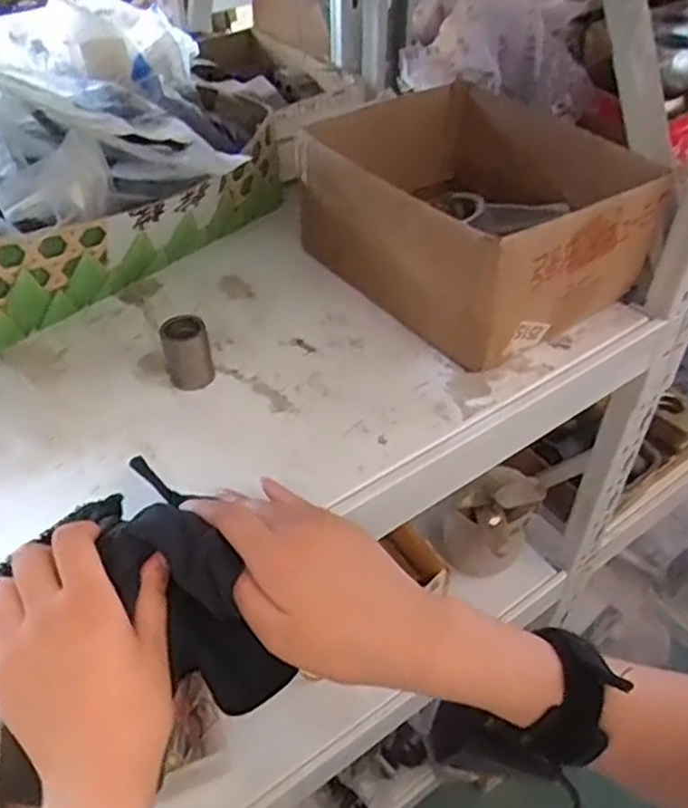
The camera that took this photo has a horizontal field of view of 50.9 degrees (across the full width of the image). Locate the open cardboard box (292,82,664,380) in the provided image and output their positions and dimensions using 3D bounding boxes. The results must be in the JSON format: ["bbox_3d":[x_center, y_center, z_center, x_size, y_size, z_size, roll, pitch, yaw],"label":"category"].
[{"bbox_3d":[0.093,-0.152,0.589,0.182,0.121,0.255,-29,51,-27],"label":"open cardboard box"}]

